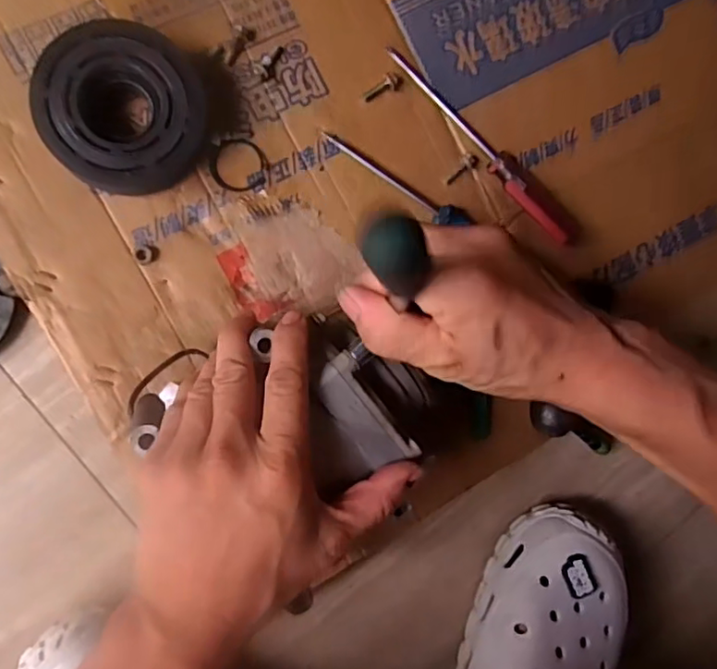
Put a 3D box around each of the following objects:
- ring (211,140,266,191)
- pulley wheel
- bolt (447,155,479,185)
[{"bbox_3d":[-0.084,-0.120,0.416,0.039,0.005,0.036,0,91,-9],"label":"ring"},{"bbox_3d":[-0.154,-0.146,0.387,0.101,0.036,0.101,0,91,-9],"label":"pulley wheel"},{"bbox_3d":[0.077,-0.125,0.440,0.029,0.006,0.011,-34,96,-7],"label":"bolt"}]

